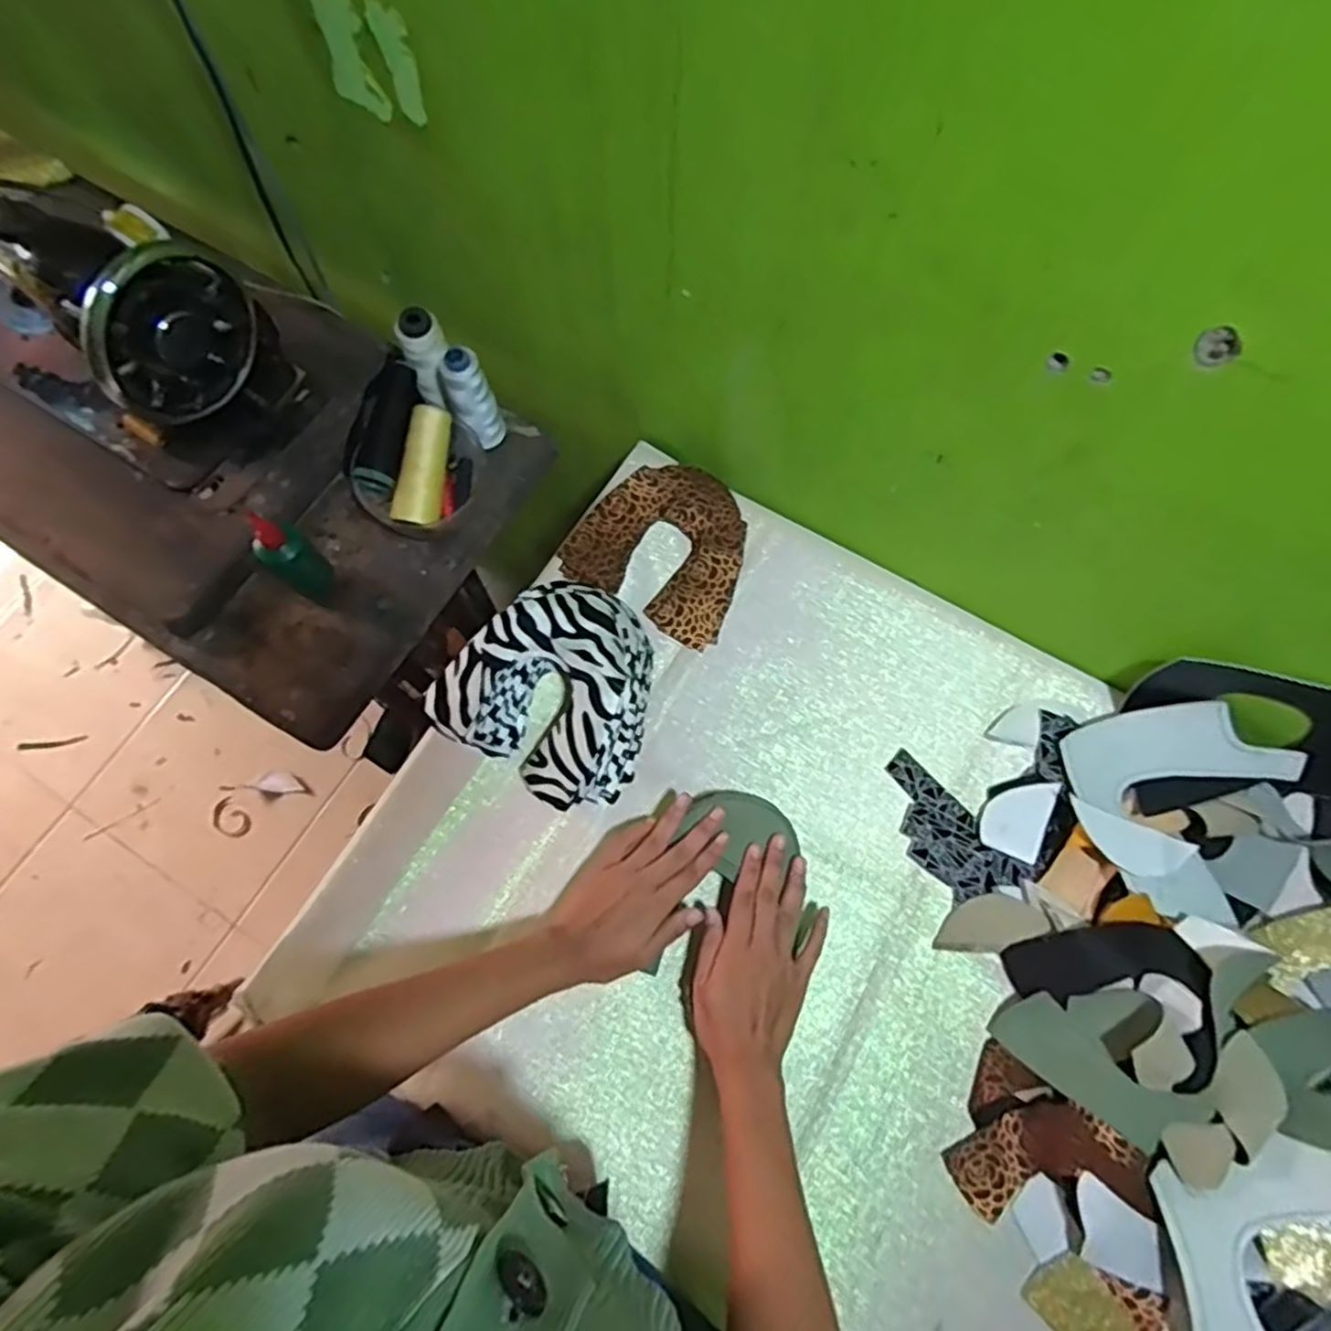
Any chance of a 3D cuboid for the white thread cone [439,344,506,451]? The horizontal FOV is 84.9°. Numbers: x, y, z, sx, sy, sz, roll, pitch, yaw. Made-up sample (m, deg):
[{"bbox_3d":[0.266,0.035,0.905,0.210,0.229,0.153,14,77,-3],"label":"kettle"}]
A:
[{"bbox_3d":[-0.184,-0.254,0.702,0.041,0.114,0.034,-21,72,-7],"label":"white thread cone"}]

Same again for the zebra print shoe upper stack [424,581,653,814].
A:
[{"bbox_3d":[-0.088,0.017,0.639,0.175,0.078,0.180,32,74,10],"label":"zebra print shoe upper stack"}]

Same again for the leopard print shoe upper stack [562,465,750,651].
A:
[{"bbox_3d":[0.002,-0.119,0.702,0.164,0.038,0.157,27,73,9],"label":"leopard print shoe upper stack"}]

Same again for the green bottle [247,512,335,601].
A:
[{"bbox_3d":[-0.345,-0.101,0.671,0.047,0.084,0.046,40,76,13],"label":"green bottle"}]

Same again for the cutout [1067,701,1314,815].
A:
[{"bbox_3d":[0.437,0.075,0.620,0.175,0.033,0.077,-7,72,13],"label":"cutout"}]

